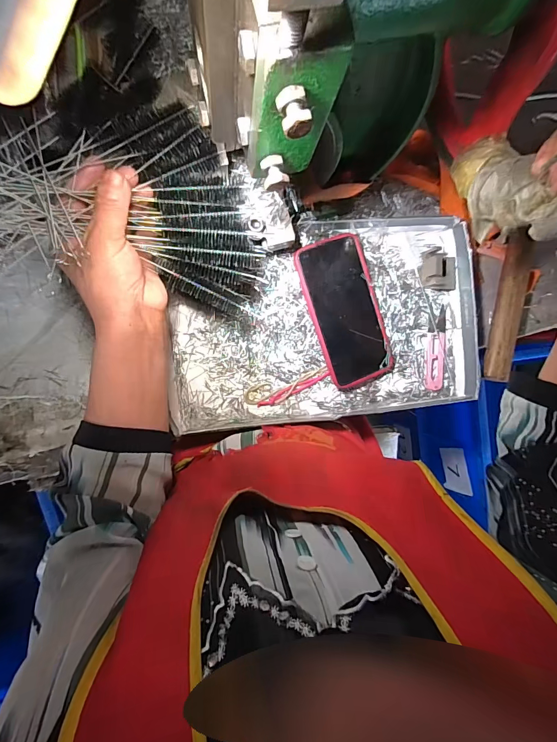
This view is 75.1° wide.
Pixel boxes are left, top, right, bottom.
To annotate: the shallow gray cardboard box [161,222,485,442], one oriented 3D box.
[{"bbox_3d":[0.054,-0.054,0.409,0.352,0.035,0.220,-6,93,-9],"label":"shallow gray cardboard box"}]

